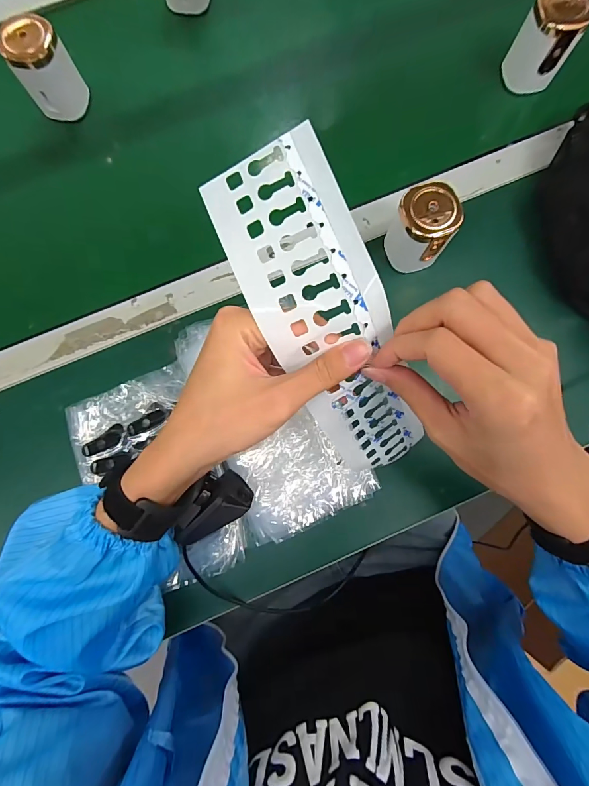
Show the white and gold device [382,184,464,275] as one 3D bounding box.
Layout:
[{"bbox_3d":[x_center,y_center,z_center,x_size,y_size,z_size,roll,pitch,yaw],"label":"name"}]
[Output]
[{"bbox_3d":[0.126,-0.162,0.373,0.058,0.085,0.053,0,82,0],"label":"white and gold device"}]

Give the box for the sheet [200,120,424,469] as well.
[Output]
[{"bbox_3d":[0.029,-0.027,0.257,0.080,0.071,0.254,-29,119,-4],"label":"sheet"}]

